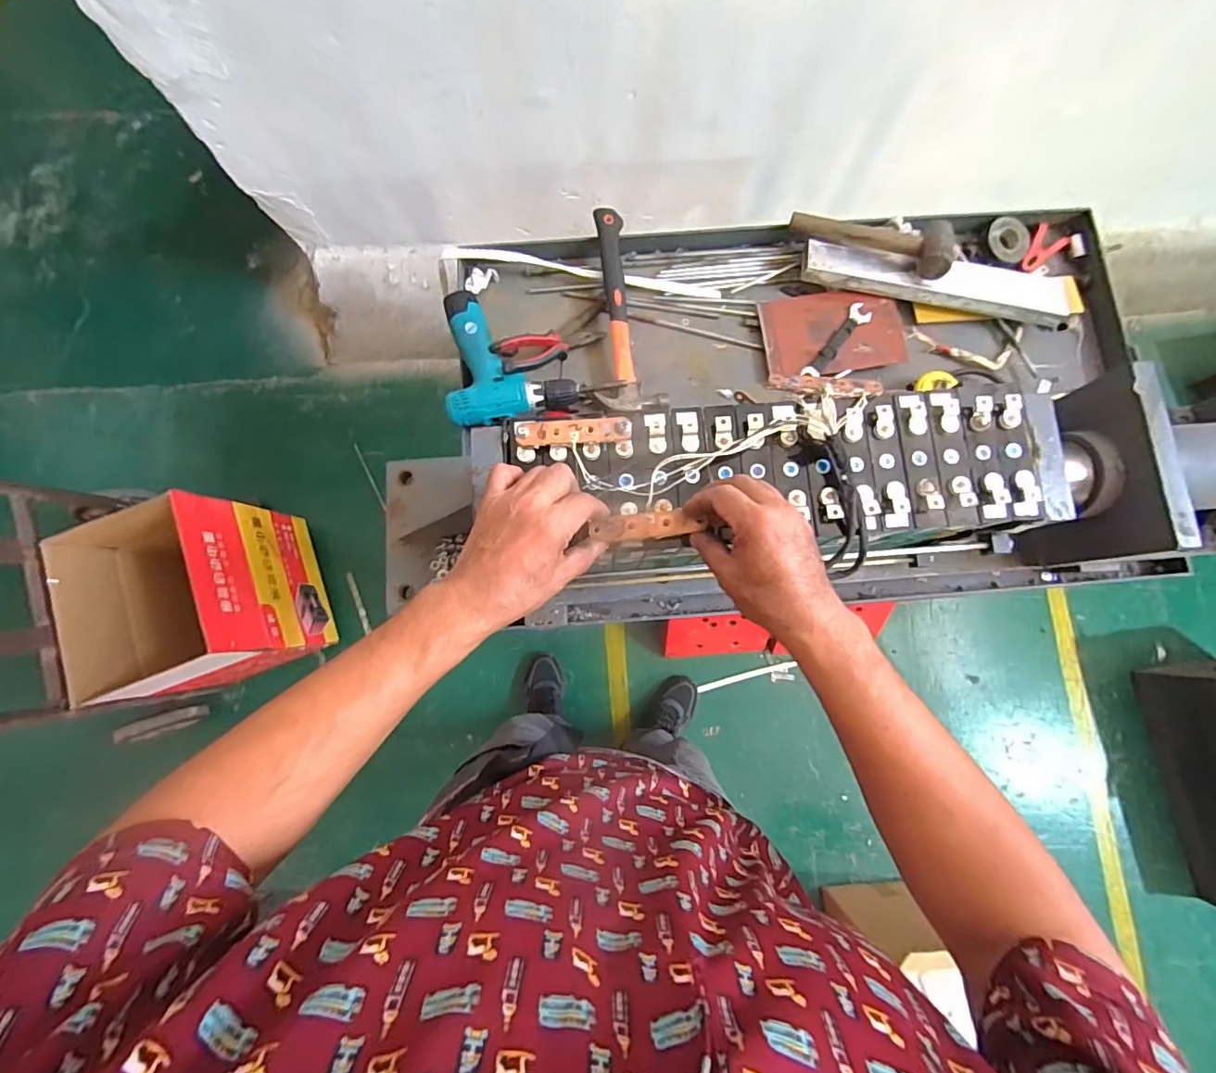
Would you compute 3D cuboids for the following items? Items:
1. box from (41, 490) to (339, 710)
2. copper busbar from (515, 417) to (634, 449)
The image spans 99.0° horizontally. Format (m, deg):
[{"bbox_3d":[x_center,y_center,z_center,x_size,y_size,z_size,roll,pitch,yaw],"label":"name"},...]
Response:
[{"bbox_3d":[-0.934,0.145,1.188,0.350,0.357,0.366,-19,81,-4],"label":"box"},{"bbox_3d":[-0.032,-0.098,0.480,0.105,0.008,0.023,-3,80,-1],"label":"copper busbar"}]

